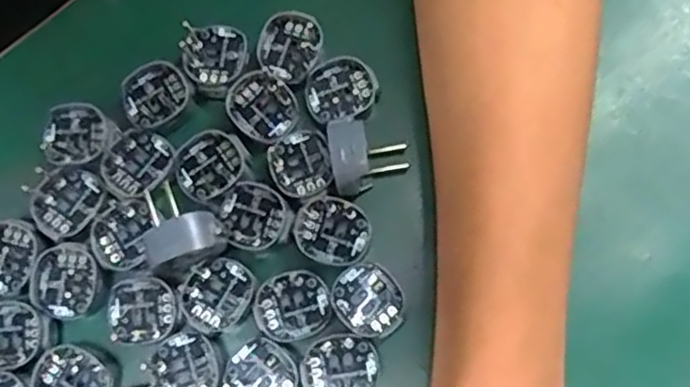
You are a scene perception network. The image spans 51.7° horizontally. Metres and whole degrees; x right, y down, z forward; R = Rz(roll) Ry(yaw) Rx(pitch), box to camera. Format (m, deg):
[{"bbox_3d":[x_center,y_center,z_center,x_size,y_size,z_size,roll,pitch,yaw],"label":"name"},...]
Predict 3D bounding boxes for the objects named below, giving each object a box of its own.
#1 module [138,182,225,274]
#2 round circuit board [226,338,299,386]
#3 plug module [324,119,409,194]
[{"bbox_3d":[-0.063,0.011,0.260,0.029,0.024,0.035,-32,80,-5],"label":"module"},{"bbox_3d":[-0.030,0.067,0.259,0.024,0.004,0.027,-44,81,-7],"label":"round circuit board"},{"bbox_3d":[0.008,-0.014,0.266,0.026,0.018,0.026,-12,79,-1],"label":"plug module"}]

